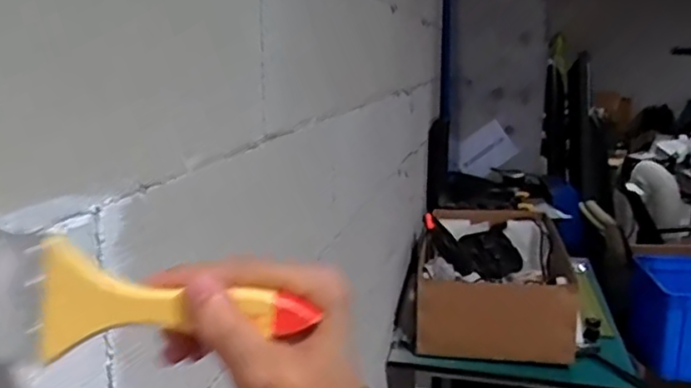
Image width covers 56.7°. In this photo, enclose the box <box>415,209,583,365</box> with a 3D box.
[{"bbox_3d":[0.390,0.226,1.725,0.353,0.222,0.616,2,13,9],"label":"box"}]

